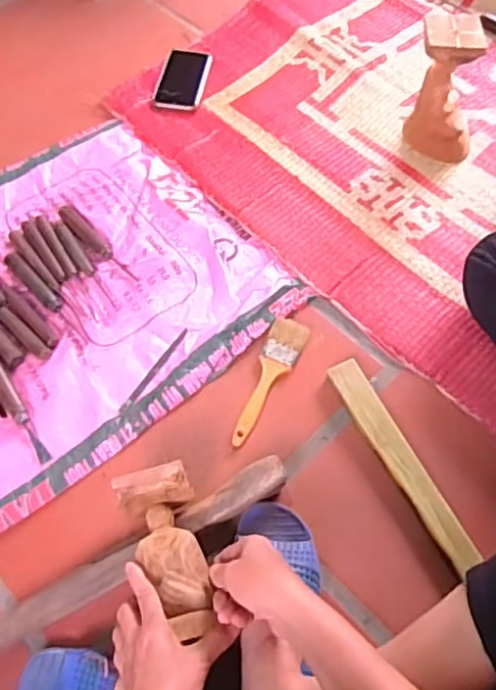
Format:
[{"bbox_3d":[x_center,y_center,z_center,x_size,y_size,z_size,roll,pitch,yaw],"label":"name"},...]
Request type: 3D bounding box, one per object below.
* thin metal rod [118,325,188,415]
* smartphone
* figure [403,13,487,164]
[{"bbox_3d":[-0.119,0.031,0.794,0.011,0.004,0.138,25,64,19],"label":"thin metal rod"},{"bbox_3d":[-0.108,-0.455,1.058,0.076,0.013,0.152,6,61,5],"label":"smartphone"},{"bbox_3d":[0.294,-0.371,0.920,0.104,0.174,0.095,8,61,6],"label":"figure"}]

